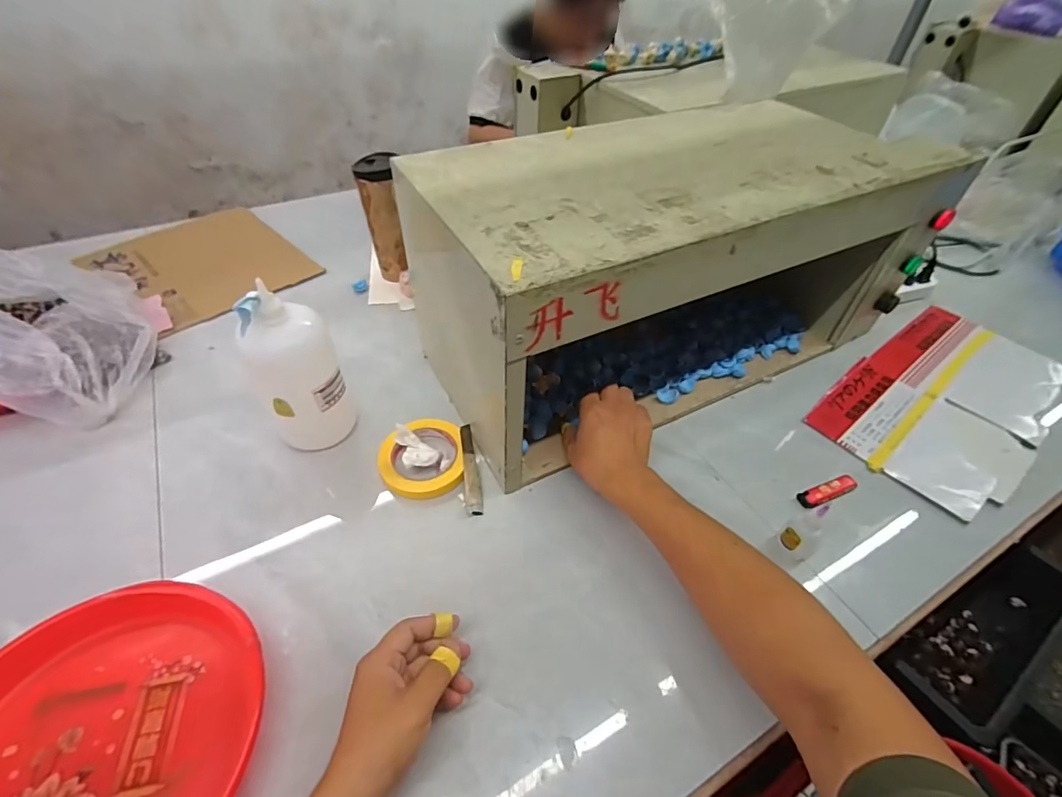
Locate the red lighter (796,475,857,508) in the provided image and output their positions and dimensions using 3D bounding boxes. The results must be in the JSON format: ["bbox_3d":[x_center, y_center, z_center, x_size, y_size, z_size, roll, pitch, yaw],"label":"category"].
[{"bbox_3d":[0.356,0.112,0.583,0.081,0.014,0.023,-17,50,-18],"label":"red lighter"}]

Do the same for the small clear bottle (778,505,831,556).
[{"bbox_3d":[0.286,0.140,0.508,0.020,0.083,0.026,0,47,-3],"label":"small clear bottle"}]

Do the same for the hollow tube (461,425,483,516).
[{"bbox_3d":[-0.072,0.081,0.585,0.019,0.017,0.118,-6,49,-7],"label":"hollow tube"}]

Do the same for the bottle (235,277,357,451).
[{"bbox_3d":[-0.268,-0.030,0.555,0.094,0.194,0.082,-26,54,-25],"label":"bottle"}]

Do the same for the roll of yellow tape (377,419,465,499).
[{"bbox_3d":[-0.132,0.071,0.590,0.101,0.016,0.106,1,47,-2],"label":"roll of yellow tape"}]

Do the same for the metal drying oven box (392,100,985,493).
[{"bbox_3d":[0.181,-0.181,0.654,0.629,0.276,0.295,-20,51,-20],"label":"metal drying oven box"}]

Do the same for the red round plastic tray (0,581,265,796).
[{"bbox_3d":[-0.347,0.280,0.383,0.248,0.048,0.243,1,47,-2],"label":"red round plastic tray"}]

